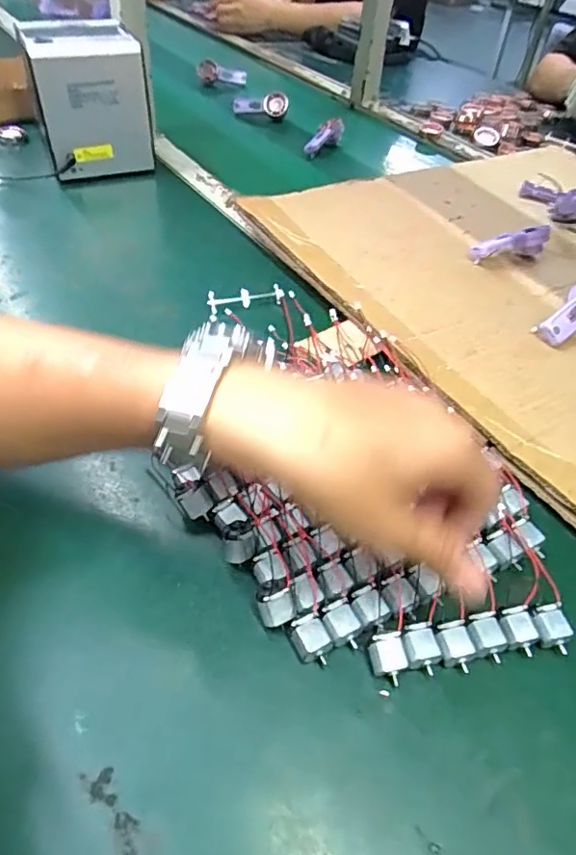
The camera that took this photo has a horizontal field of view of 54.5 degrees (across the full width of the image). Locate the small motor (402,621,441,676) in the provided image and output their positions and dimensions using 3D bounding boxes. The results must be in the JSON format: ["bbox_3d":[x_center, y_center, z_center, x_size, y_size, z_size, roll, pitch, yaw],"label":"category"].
[{"bbox_3d":[0.074,0.123,0.310,0.019,0.012,0.024,-5,47,-6],"label":"small motor"}]

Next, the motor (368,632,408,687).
[{"bbox_3d":[0.055,0.128,0.307,0.019,0.014,0.023,-8,48,-10],"label":"motor"}]

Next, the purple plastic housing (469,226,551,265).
[{"bbox_3d":[0.233,-0.192,0.592,0.083,0.034,0.015,-6,47,-11],"label":"purple plastic housing"}]

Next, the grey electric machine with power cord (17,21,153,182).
[{"bbox_3d":[-0.242,-0.404,0.691,0.125,0.137,0.103,-12,48,-17],"label":"grey electric machine with power cord"}]

